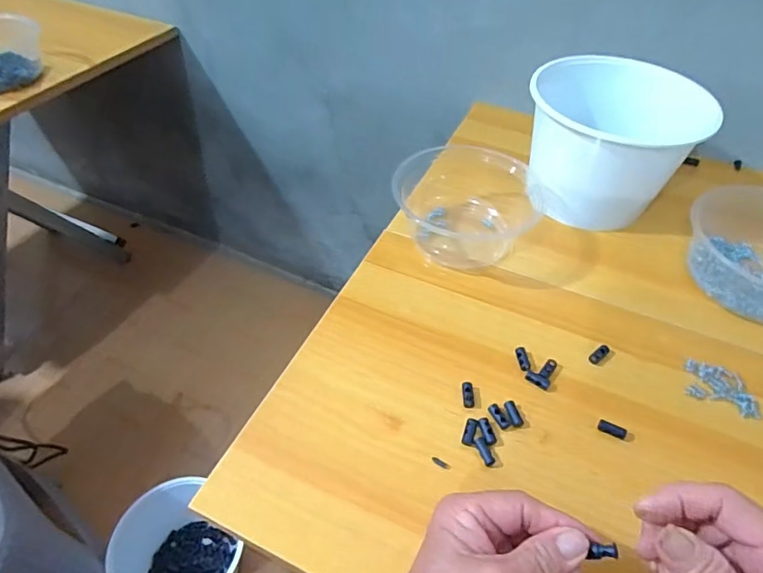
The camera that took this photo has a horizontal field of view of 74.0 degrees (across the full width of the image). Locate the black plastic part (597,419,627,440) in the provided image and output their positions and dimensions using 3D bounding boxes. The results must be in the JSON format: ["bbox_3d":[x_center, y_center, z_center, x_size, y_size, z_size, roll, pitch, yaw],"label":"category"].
[{"bbox_3d":[0.159,0.099,0.350,0.018,0.004,0.008,25,52,21],"label":"black plastic part"}]

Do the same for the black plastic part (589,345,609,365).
[{"bbox_3d":[0.171,0.053,0.397,0.022,0.004,0.009,-31,55,-26],"label":"black plastic part"}]

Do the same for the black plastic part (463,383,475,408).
[{"bbox_3d":[0.063,0.078,0.366,0.009,0.006,0.019,0,61,-1],"label":"black plastic part"}]

